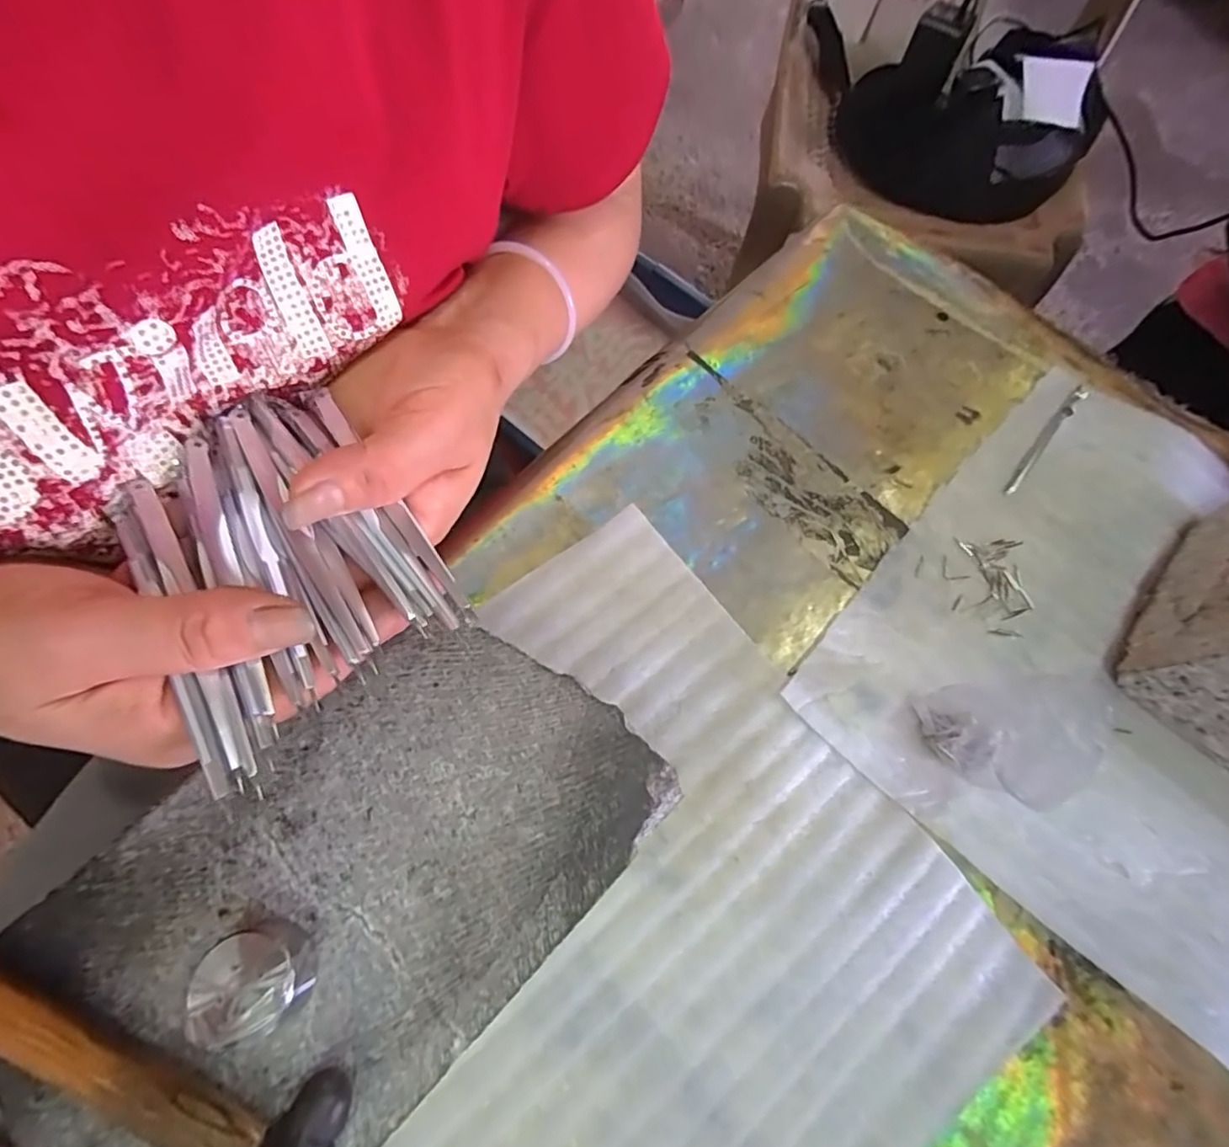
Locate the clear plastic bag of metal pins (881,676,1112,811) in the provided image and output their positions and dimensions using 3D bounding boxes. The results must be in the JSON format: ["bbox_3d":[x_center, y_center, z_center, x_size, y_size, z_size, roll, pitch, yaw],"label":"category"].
[{"bbox_3d":[0.169,0.080,0.271,0.054,0.074,0.056,1,70,-3],"label":"clear plastic bag of metal pins"}]

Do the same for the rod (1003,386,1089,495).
[{"bbox_3d":[0.278,-0.087,0.372,0.008,0.008,0.100,41,73,11],"label":"rod"}]

